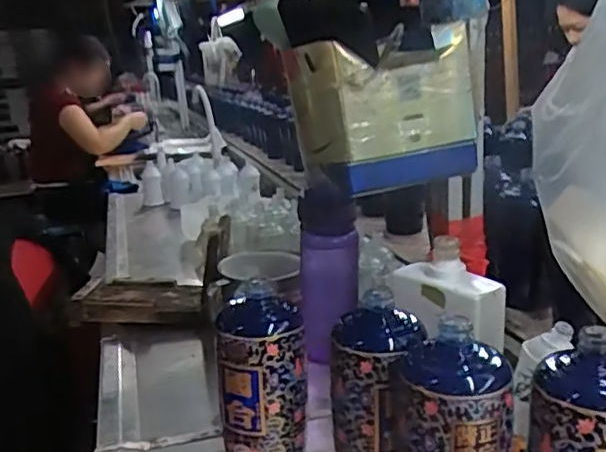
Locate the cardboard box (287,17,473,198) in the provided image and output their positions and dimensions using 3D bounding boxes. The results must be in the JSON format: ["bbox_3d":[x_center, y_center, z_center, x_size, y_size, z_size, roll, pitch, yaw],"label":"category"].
[{"bbox_3d":[0.070,-0.113,0.629,0.148,0.134,0.129,-9,16,-19],"label":"cardboard box"}]

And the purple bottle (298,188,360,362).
[{"bbox_3d":[0.033,0.066,0.806,0.075,0.221,0.058,-4,15,0],"label":"purple bottle"}]

